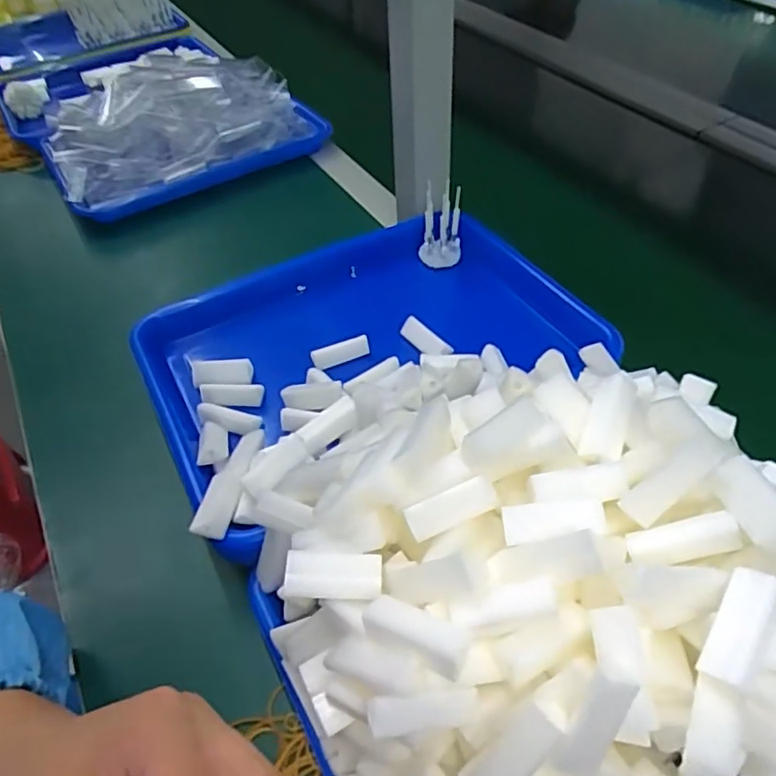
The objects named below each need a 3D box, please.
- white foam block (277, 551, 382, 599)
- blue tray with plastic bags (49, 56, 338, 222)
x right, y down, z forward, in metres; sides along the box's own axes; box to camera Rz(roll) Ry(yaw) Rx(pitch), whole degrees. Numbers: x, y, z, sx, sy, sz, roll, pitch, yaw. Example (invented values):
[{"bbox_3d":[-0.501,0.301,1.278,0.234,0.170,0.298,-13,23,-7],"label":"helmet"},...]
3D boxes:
[{"bbox_3d":[-0.026,0.088,0.288,0.045,0.012,0.020,-3,48,1],"label":"white foam block"},{"bbox_3d":[-0.257,-0.328,0.761,0.325,0.094,0.187,-28,52,-21],"label":"blue tray with plastic bags"}]

